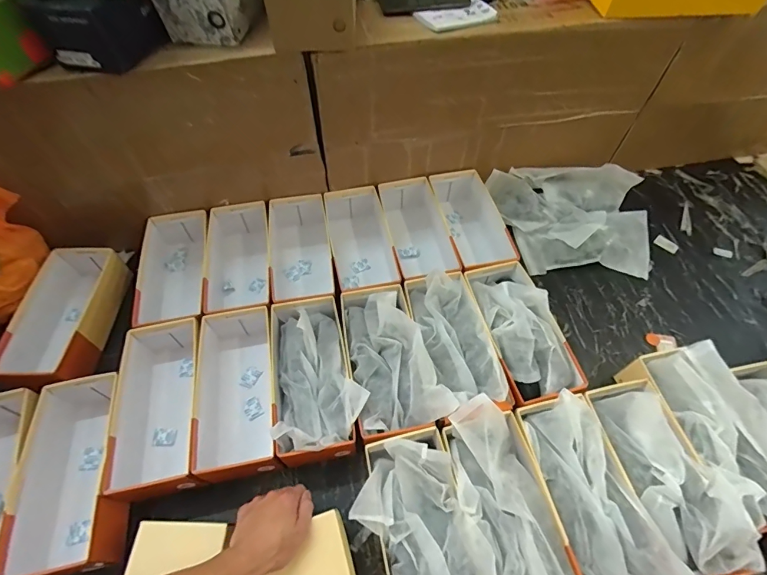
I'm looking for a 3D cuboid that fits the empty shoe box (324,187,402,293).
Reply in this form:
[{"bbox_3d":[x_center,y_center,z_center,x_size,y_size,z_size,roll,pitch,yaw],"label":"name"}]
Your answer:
[{"bbox_3d":[-0.049,-0.088,0.913,0.135,0.101,0.285,-9,58,-6],"label":"empty shoe box"}]

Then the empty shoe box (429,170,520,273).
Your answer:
[{"bbox_3d":[0.209,-0.137,0.936,0.152,0.105,0.297,-8,57,-5],"label":"empty shoe box"}]

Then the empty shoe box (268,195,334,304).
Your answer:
[{"bbox_3d":[-0.185,-0.055,0.913,0.141,0.135,0.281,-9,58,-6],"label":"empty shoe box"}]

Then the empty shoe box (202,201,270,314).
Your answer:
[{"bbox_3d":[-0.313,-0.047,0.891,0.140,0.105,0.288,-10,58,-7],"label":"empty shoe box"}]

